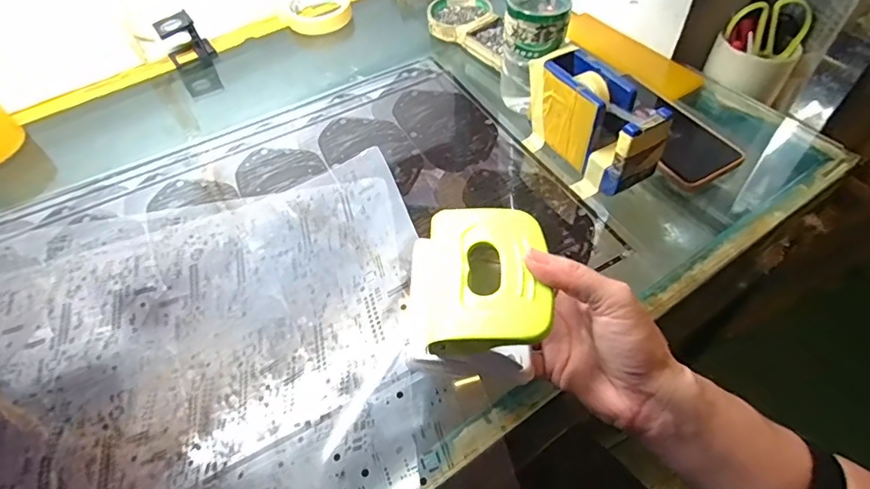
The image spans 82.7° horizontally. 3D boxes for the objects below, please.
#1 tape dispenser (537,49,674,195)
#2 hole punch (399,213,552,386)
[{"bbox_3d":[0.147,-0.113,0.462,0.046,0.085,0.134,-25,55,-15],"label":"tape dispenser"},{"bbox_3d":[0.025,0.031,0.313,0.083,0.052,0.105,0,52,5],"label":"hole punch"}]

